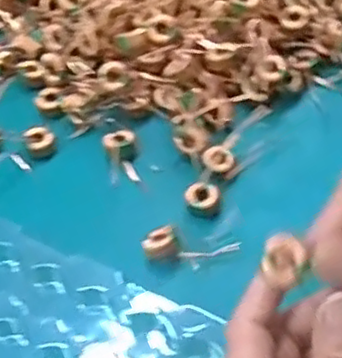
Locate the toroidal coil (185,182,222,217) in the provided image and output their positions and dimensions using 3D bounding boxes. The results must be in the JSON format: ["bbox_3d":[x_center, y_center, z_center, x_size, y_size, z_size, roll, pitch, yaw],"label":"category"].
[{"bbox_3d":[0.021,0.012,0.422,0.022,0.013,0.020,-1,52,2],"label":"toroidal coil"}]

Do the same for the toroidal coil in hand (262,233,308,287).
[{"bbox_3d":[0.049,0.033,0.286,0.019,0.017,0.009,33,18,14],"label":"toroidal coil in hand"}]

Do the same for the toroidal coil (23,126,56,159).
[{"bbox_3d":[-0.088,-0.026,0.455,0.019,0.007,0.023,-19,54,-12],"label":"toroidal coil"}]

